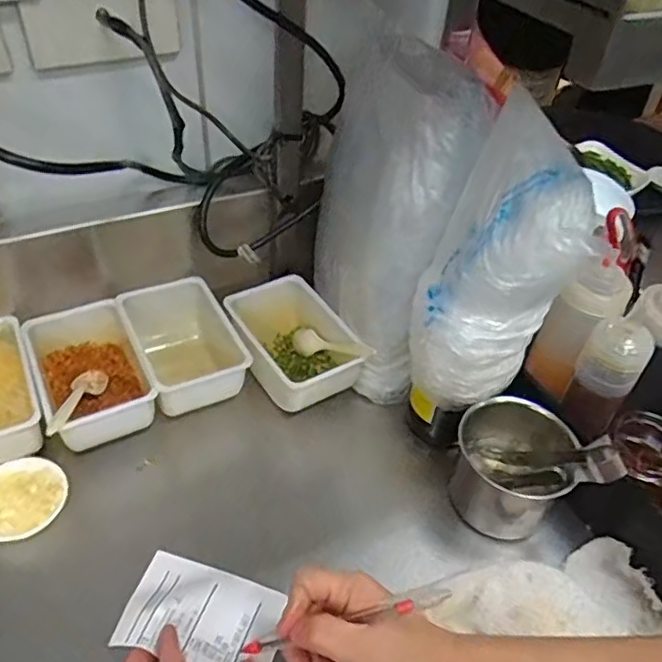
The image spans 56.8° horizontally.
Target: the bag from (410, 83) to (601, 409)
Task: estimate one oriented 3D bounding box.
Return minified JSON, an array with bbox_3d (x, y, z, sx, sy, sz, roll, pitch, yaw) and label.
[{"bbox_3d":[0.117,-0.037,0.454,0.086,0.227,0.090,5,43,1],"label":"bag"}]

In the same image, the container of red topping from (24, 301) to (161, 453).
[{"bbox_3d":[-0.220,0.047,0.560,0.082,0.069,0.139,-18,50,-23],"label":"container of red topping"}]

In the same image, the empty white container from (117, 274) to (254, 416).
[{"bbox_3d":[-0.141,0.018,0.599,0.094,0.066,0.133,-18,50,-23],"label":"empty white container"}]

